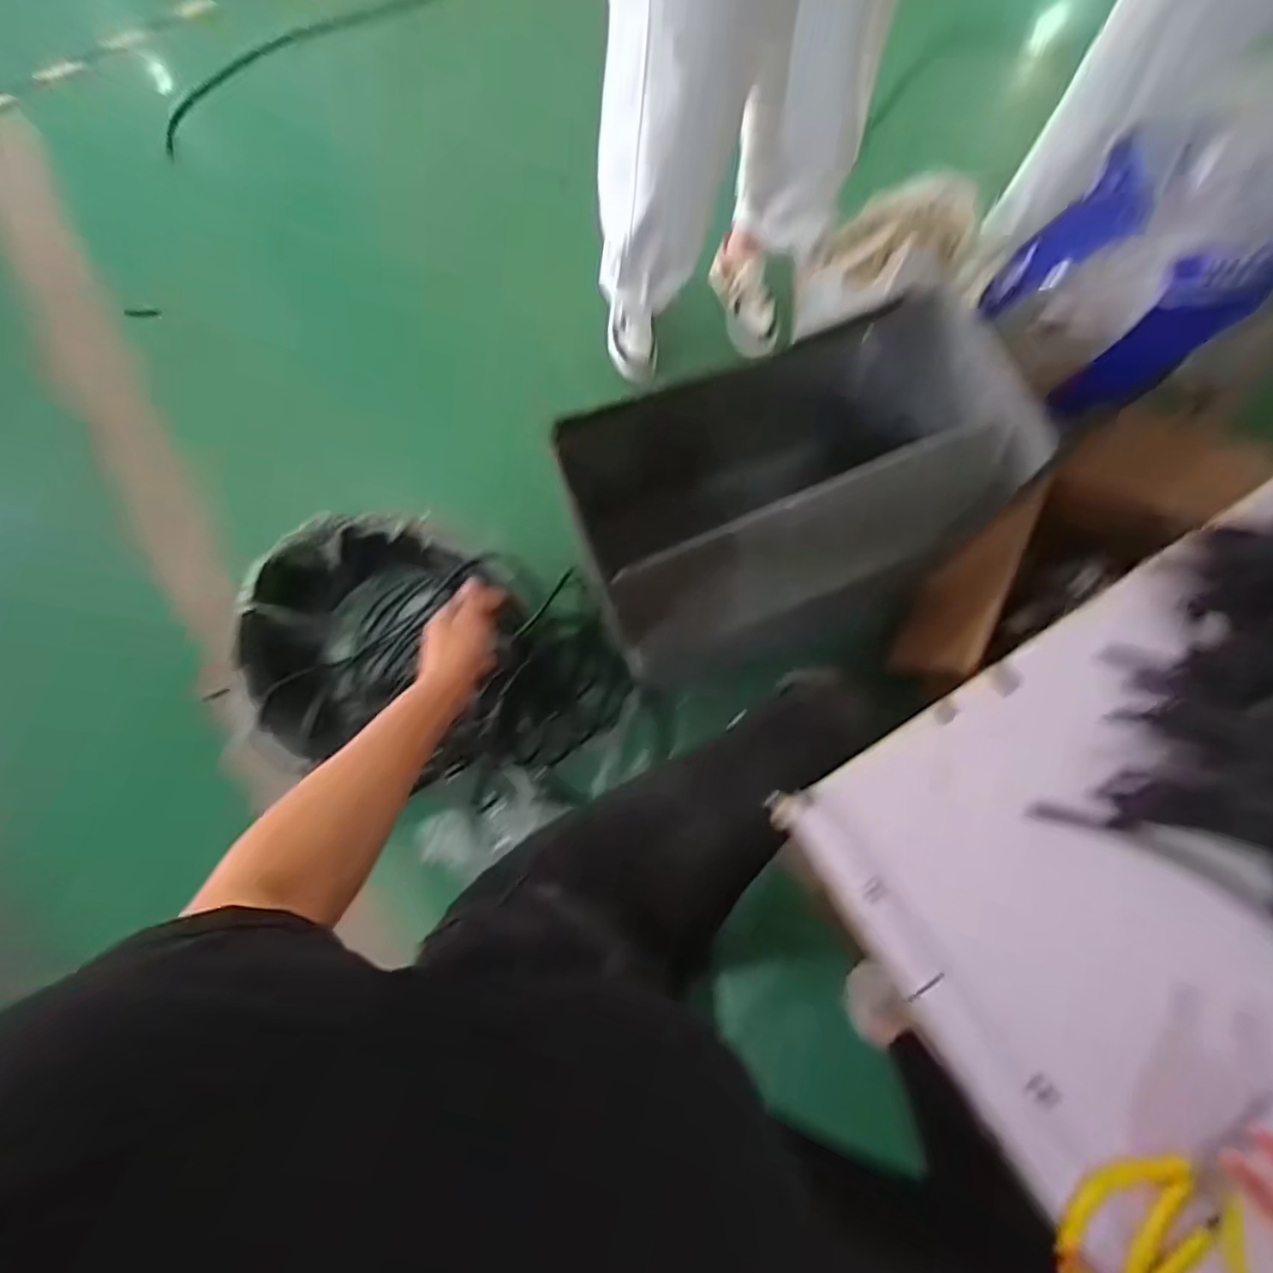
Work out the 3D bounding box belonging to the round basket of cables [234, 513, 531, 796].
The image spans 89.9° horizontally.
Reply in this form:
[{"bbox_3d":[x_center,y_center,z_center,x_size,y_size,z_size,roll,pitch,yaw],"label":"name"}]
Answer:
[{"bbox_3d":[-0.435,0.013,1.125,0.485,0.164,0.416,13,75,3],"label":"round basket of cables"}]

